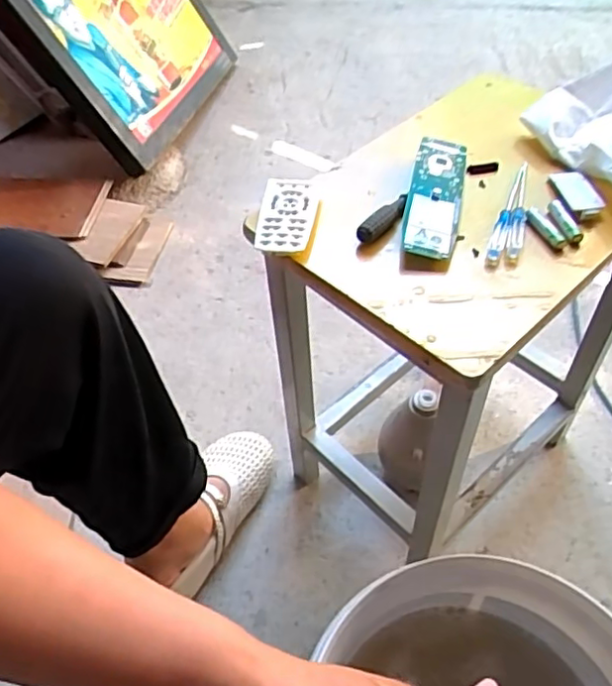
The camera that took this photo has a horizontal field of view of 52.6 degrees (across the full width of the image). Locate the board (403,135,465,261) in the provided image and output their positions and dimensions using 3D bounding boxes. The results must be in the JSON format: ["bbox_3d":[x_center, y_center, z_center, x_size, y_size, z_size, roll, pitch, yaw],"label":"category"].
[{"bbox_3d":[0.105,-0.119,0.498,0.040,0.012,0.138,9,52,11],"label":"board"}]

